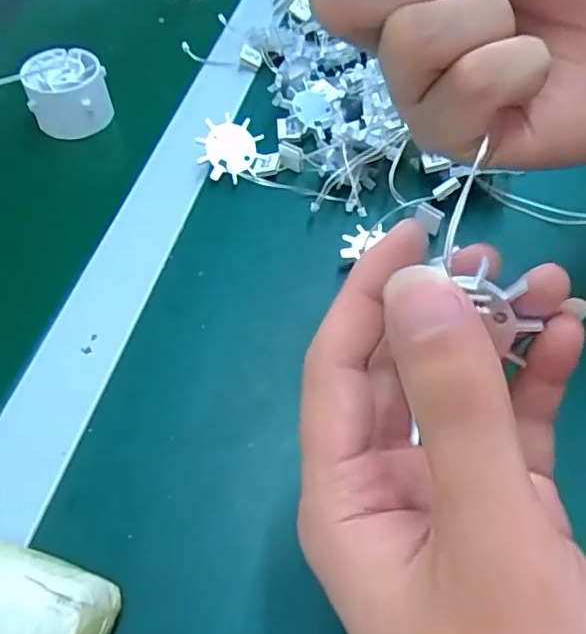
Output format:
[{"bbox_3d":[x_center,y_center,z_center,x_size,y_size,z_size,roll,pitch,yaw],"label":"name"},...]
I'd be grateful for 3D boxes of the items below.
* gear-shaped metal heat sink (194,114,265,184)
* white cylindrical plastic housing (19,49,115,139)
[{"bbox_3d":[-0.038,-0.100,0.343,0.035,0.004,0.038,11,91,-15],"label":"gear-shaped metal heat sink"},{"bbox_3d":[-0.147,-0.147,0.378,0.049,0.037,0.041,-10,56,-9],"label":"white cylindrical plastic housing"}]

